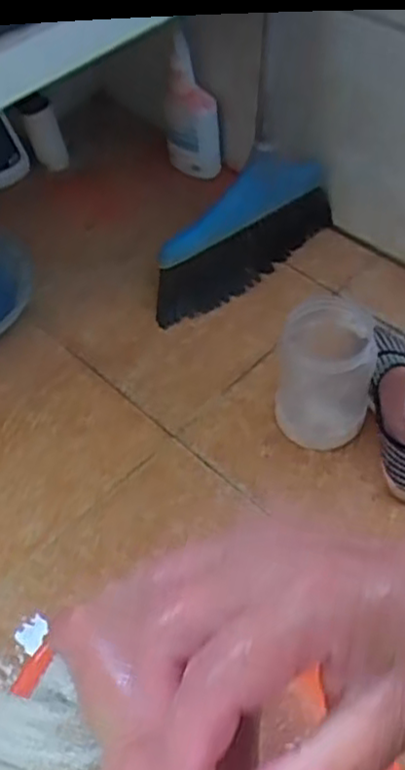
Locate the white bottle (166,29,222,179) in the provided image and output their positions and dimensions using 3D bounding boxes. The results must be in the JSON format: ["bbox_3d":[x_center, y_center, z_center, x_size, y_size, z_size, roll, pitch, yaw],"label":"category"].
[{"bbox_3d":[-0.013,-0.376,0.976,0.073,0.202,0.062,-7,54,-2],"label":"white bottle"}]

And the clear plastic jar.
[{"bbox_3d":[0.135,-0.012,0.776,0.098,0.155,0.091,-2,54,2],"label":"clear plastic jar"}]

